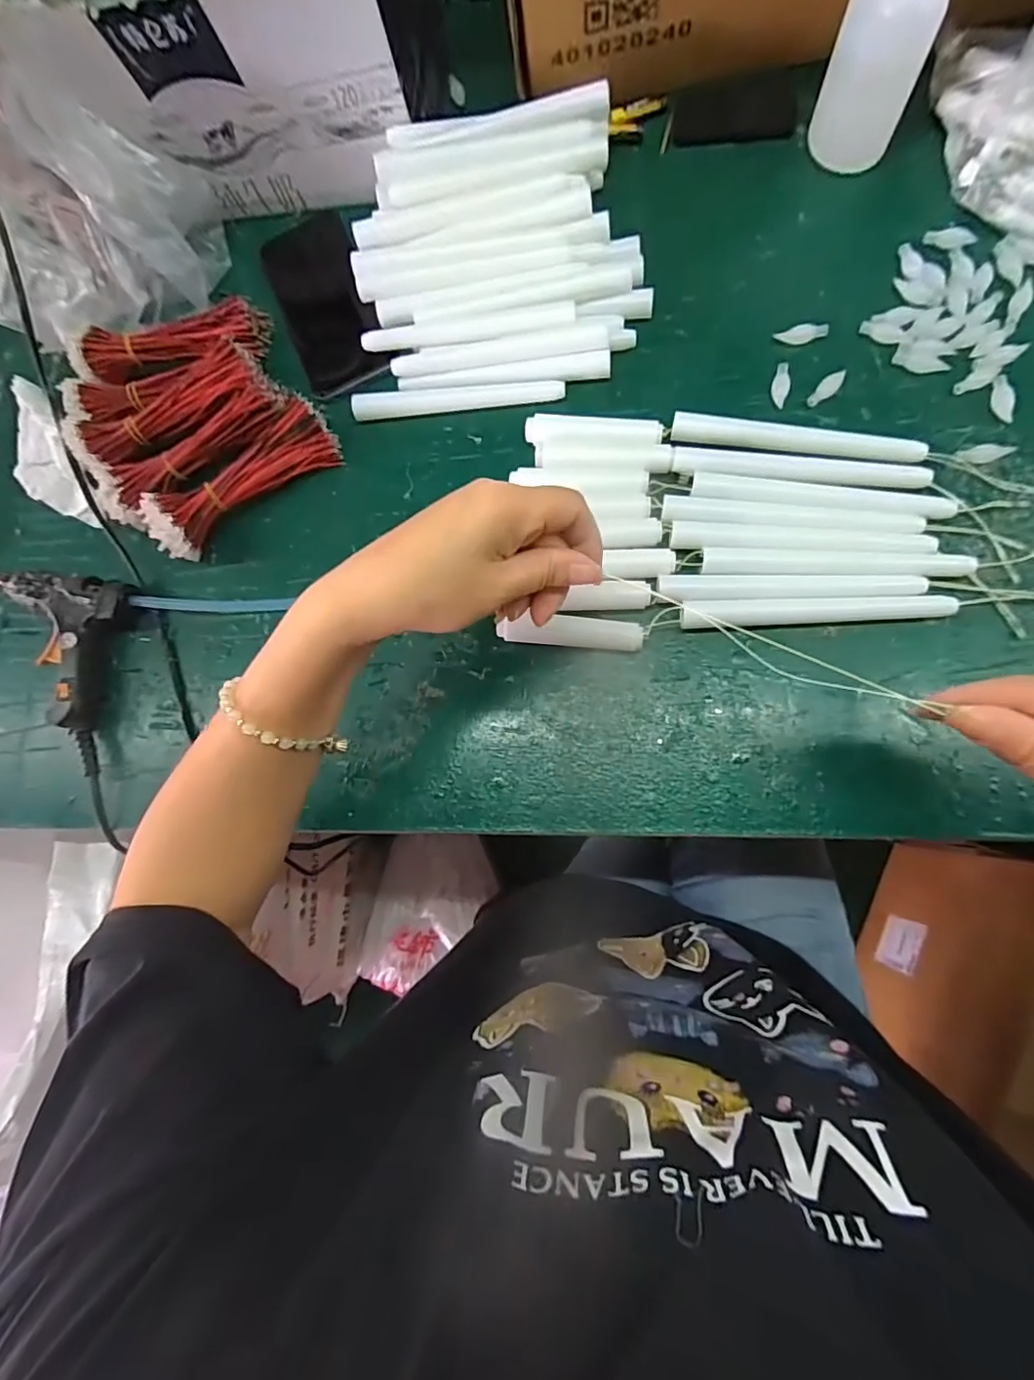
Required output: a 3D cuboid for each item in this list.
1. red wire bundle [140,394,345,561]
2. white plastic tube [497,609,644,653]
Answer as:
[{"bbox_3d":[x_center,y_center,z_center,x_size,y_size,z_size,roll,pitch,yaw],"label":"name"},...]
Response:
[{"bbox_3d":[-0.191,-0.145,0.392,0.142,0.042,0.051,-42,80,-12],"label":"red wire bundle"},{"bbox_3d":[0.033,-0.037,0.345,0.088,0.015,0.019,4,80,9],"label":"white plastic tube"}]

